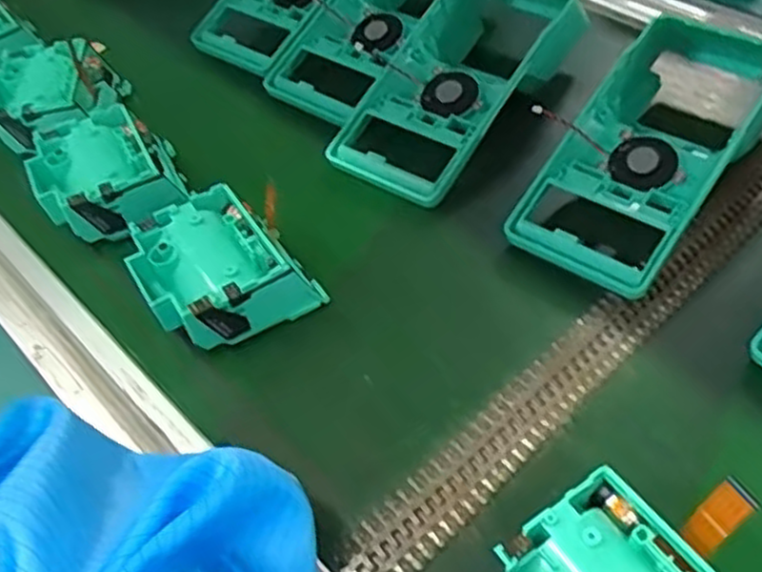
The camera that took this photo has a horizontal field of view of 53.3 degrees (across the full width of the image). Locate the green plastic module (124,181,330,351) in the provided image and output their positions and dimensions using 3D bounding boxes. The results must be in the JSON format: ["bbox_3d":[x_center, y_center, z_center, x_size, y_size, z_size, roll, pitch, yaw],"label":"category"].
[{"bbox_3d":[-0.083,-0.007,0.387,0.074,0.045,0.079,-32,54,-19],"label":"green plastic module"}]

